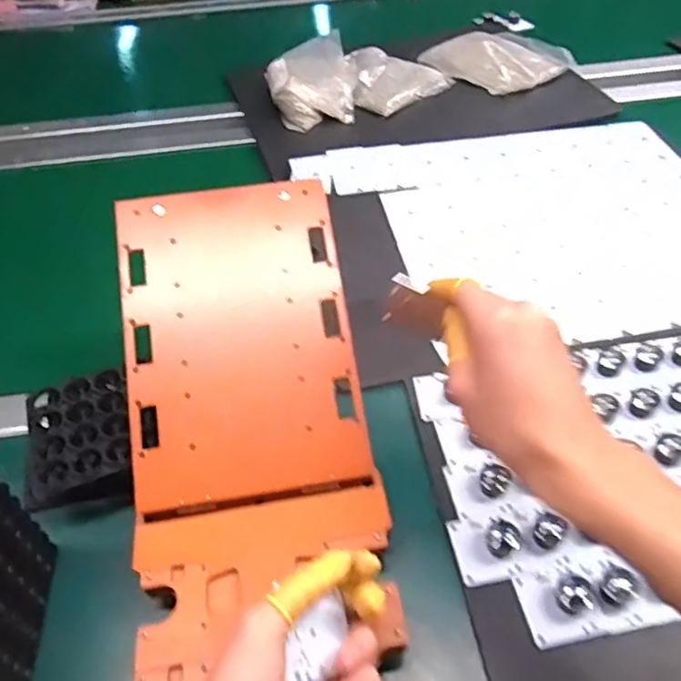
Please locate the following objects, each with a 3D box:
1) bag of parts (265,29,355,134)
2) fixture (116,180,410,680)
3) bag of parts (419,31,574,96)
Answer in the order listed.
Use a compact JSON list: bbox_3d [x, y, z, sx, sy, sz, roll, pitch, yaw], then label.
[{"bbox_3d":[-0.039,-0.364,0.858,0.122,0.054,0.162,-12,48,-8],"label":"bag of parts"},{"bbox_3d":[-0.051,0.095,0.394,0.163,0.059,0.450,-11,63,-7],"label":"fixture"},{"bbox_3d":[0.239,-0.427,0.922,0.185,0.033,0.191,-35,55,-26],"label":"bag of parts"}]

